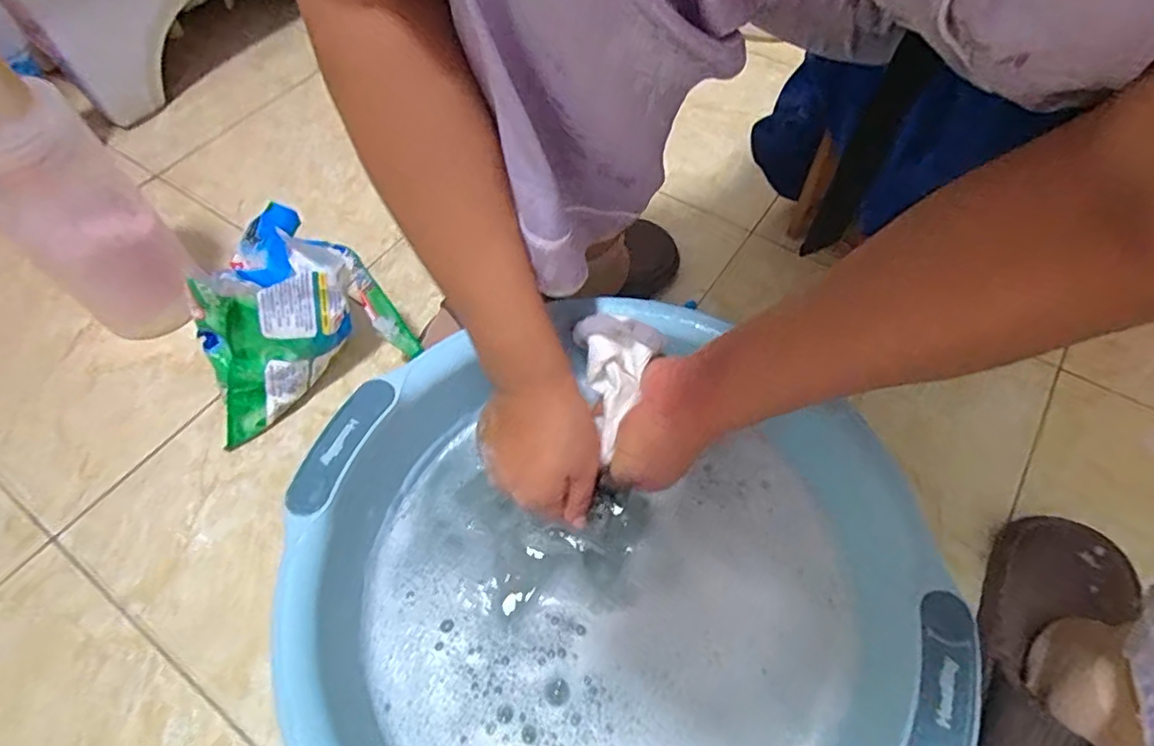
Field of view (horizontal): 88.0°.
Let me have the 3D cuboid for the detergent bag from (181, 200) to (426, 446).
[{"bbox_3d":[-0.248,-0.057,0.523,0.168,0.114,0.156,-21,59,-13],"label":"detergent bag"}]

